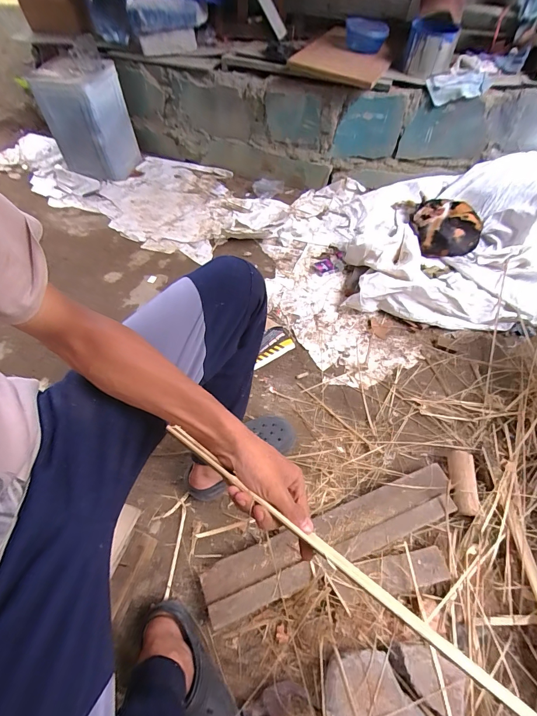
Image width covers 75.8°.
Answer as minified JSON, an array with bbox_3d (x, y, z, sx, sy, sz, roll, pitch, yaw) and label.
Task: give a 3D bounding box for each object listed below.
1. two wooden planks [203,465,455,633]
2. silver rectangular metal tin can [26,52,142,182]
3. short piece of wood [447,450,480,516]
[{"bbox_3d":[0.136,0.368,0.712,0.542,0.053,0.102,-19,60,-11],"label":"two wooden planks"},{"bbox_3d":[-0.708,-0.937,1.375,0.241,0.360,0.254,4,58,3],"label":"silver rectangular metal tin can"},{"bbox_3d":[0.430,0.277,0.772,0.054,0.051,0.145,11,59,7],"label":"short piece of wood"}]

